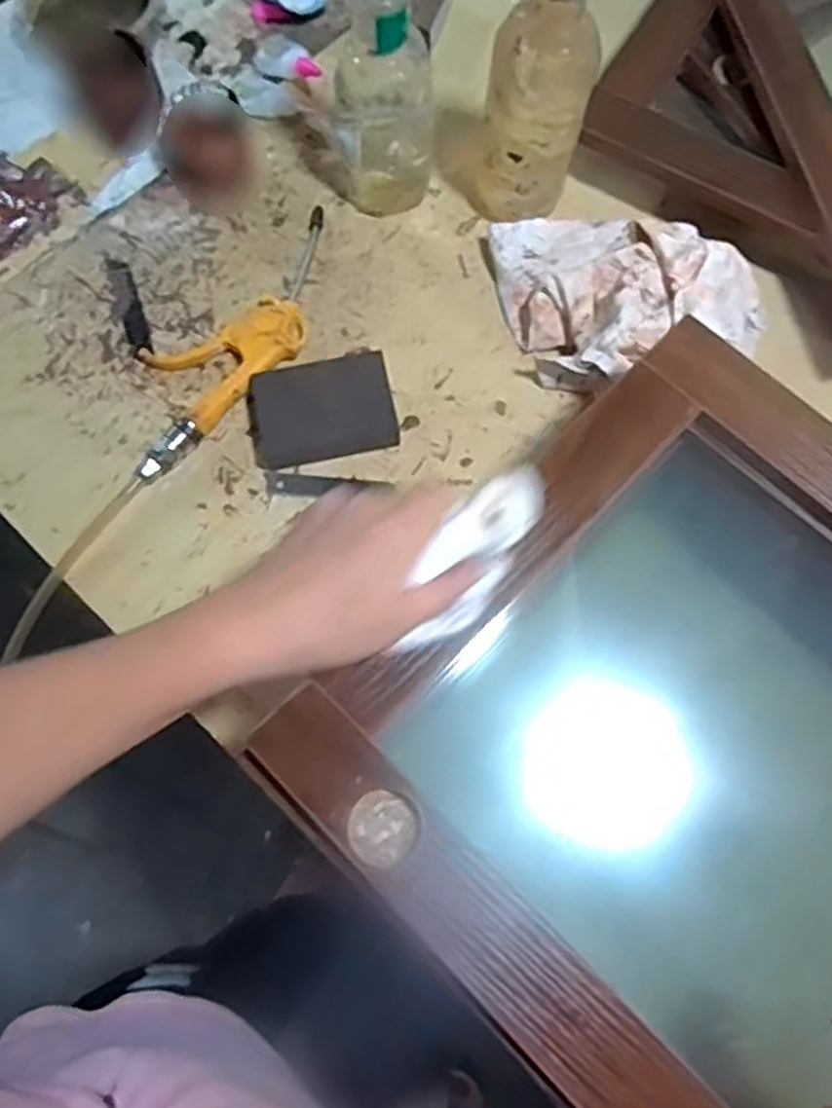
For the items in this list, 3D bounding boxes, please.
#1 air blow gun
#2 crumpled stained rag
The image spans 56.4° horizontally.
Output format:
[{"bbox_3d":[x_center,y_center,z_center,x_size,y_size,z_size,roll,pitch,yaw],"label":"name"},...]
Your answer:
[{"bbox_3d":[-0.140,-0.170,0.595,0.091,0.023,0.246,40,78,12],"label":"air blow gun"},{"bbox_3d":[0.162,-0.205,0.588,0.173,0.062,0.180,-21,74,-5],"label":"crumpled stained rag"}]

